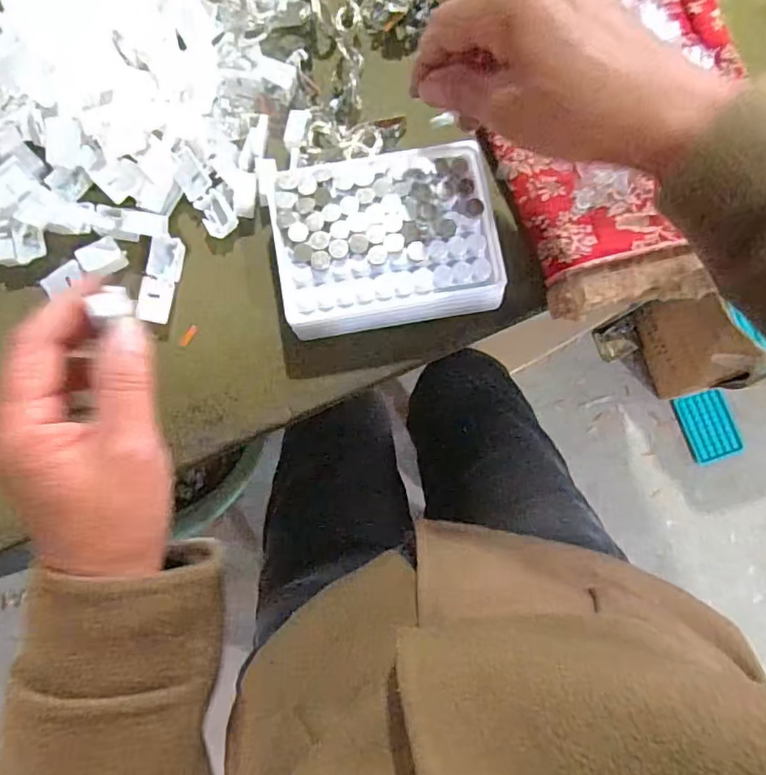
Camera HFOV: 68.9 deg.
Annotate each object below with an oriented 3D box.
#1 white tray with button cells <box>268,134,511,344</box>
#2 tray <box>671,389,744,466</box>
[{"bbox_3d":[0.002,-0.088,0.338,0.128,0.027,0.100,-9,83,-1],"label":"white tray with button cells"},{"bbox_3d":[0.599,0.071,1.030,0.081,0.016,0.132,-23,92,27],"label":"tray"}]

